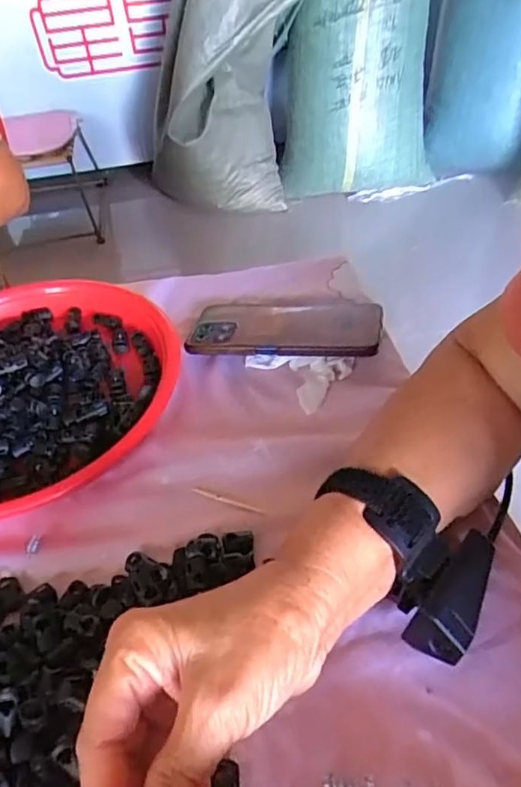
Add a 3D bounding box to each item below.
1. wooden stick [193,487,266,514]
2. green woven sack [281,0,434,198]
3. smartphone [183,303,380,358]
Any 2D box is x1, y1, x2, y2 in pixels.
[{"bbox_3d":[-0.022,0.072,0.383,0.054,0.004,0.004,15,50,20],"label":"wooden stick"},{"bbox_3d":[0.252,-0.802,1.494,0.388,0.520,0.113,0,48,6],"label":"green woven sack"},{"bbox_3d":[0.021,-0.059,0.494,0.163,0.010,0.083,2,36,14],"label":"smartphone"}]

